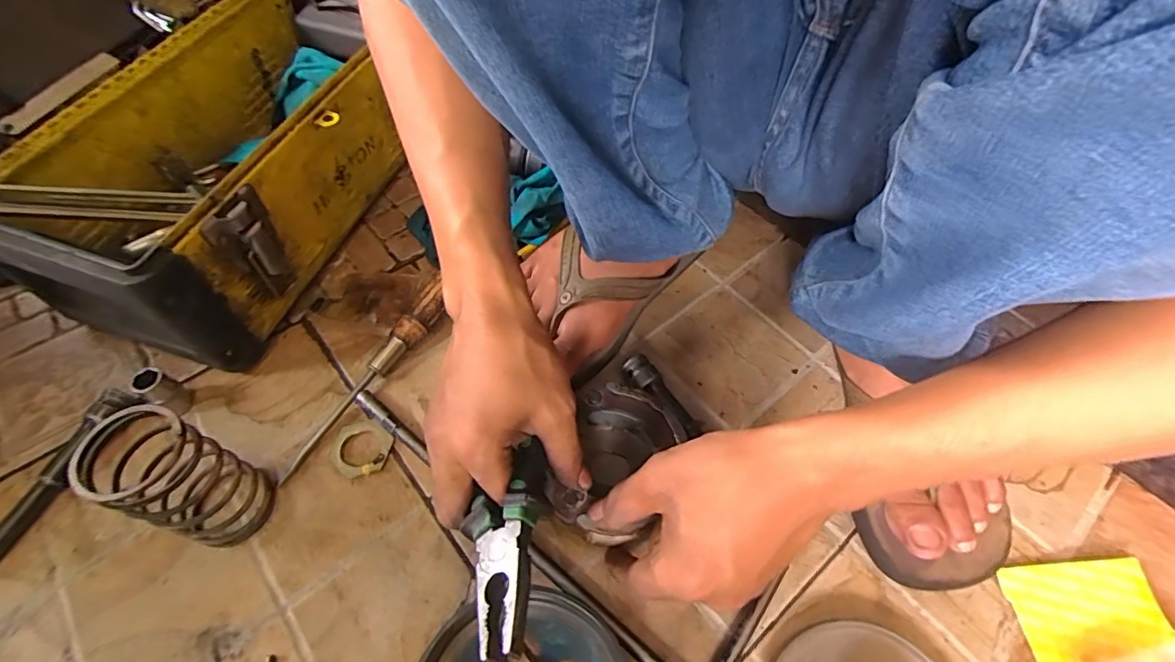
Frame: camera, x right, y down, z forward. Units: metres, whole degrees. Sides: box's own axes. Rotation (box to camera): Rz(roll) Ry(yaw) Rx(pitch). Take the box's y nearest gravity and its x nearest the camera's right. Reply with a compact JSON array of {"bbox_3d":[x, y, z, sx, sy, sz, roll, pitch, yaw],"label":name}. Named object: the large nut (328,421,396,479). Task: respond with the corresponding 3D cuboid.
[{"bbox_3d":[-0.162,0.084,0.373,0.040,0.004,0.041,1,56,-1],"label":"large nut"}]

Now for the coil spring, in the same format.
[{"bbox_3d":[-0.236,0.089,0.306,0.052,0.102,0.049,19,58,10],"label":"coil spring"}]

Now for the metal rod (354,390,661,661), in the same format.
[{"bbox_3d":[-0.054,0.128,0.341,0.297,0.014,0.010,35,62,19],"label":"metal rod"}]

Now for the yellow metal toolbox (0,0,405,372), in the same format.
[{"bbox_3d":[-0.296,-0.158,0.457,0.198,0.129,0.364,14,57,7],"label":"yellow metal toolbox"}]

